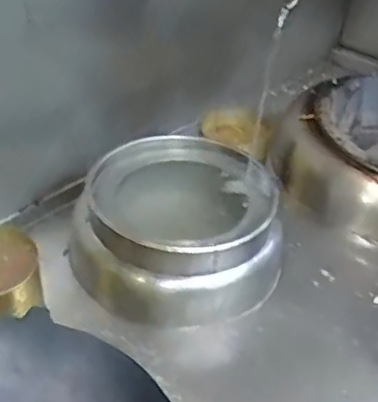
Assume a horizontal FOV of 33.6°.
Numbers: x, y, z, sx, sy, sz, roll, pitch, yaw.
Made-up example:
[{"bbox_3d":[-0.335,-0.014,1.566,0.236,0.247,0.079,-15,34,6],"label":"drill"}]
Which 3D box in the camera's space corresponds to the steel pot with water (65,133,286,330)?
[{"bbox_3d":[-0.013,0.055,1.113,0.328,0.191,0.339,1,34,-1],"label":"steel pot with water"}]

